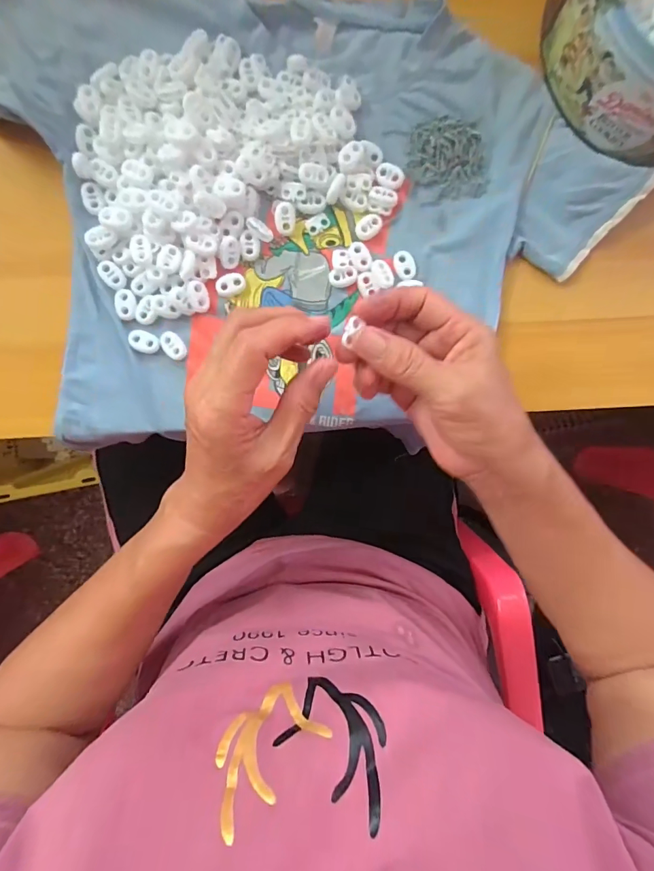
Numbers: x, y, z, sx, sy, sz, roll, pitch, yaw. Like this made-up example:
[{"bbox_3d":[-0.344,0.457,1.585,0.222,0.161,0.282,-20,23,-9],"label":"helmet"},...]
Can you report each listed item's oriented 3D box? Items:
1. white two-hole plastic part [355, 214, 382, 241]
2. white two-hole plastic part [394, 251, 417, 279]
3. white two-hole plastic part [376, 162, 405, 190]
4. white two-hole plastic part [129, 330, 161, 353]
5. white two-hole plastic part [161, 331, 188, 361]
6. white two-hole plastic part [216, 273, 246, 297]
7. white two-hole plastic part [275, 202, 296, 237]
[{"bbox_3d":[0.032,-0.161,0.315,0.023,0.005,0.015,-41,95,-1],"label":"white two-hole plastic part"},{"bbox_3d":[0.060,-0.132,0.319,0.017,0.004,0.022,-19,95,-3],"label":"white two-hole plastic part"},{"bbox_3d":[0.048,-0.196,0.311,0.022,0.007,0.015,22,92,-5],"label":"white two-hole plastic part"},{"bbox_3d":[-0.138,-0.070,0.310,0.022,0.005,0.016,21,92,-5],"label":"white two-hole plastic part"},{"bbox_3d":[-0.116,-0.068,0.312,0.015,0.007,0.023,-41,95,-1],"label":"white two-hole plastic part"},{"bbox_3d":[-0.072,-0.114,0.310,0.023,0.004,0.015,-22,95,-3],"label":"white two-hole plastic part"},{"bbox_3d":[-0.031,-0.164,0.309,0.015,0.008,0.021,7,93,-5],"label":"white two-hole plastic part"}]

